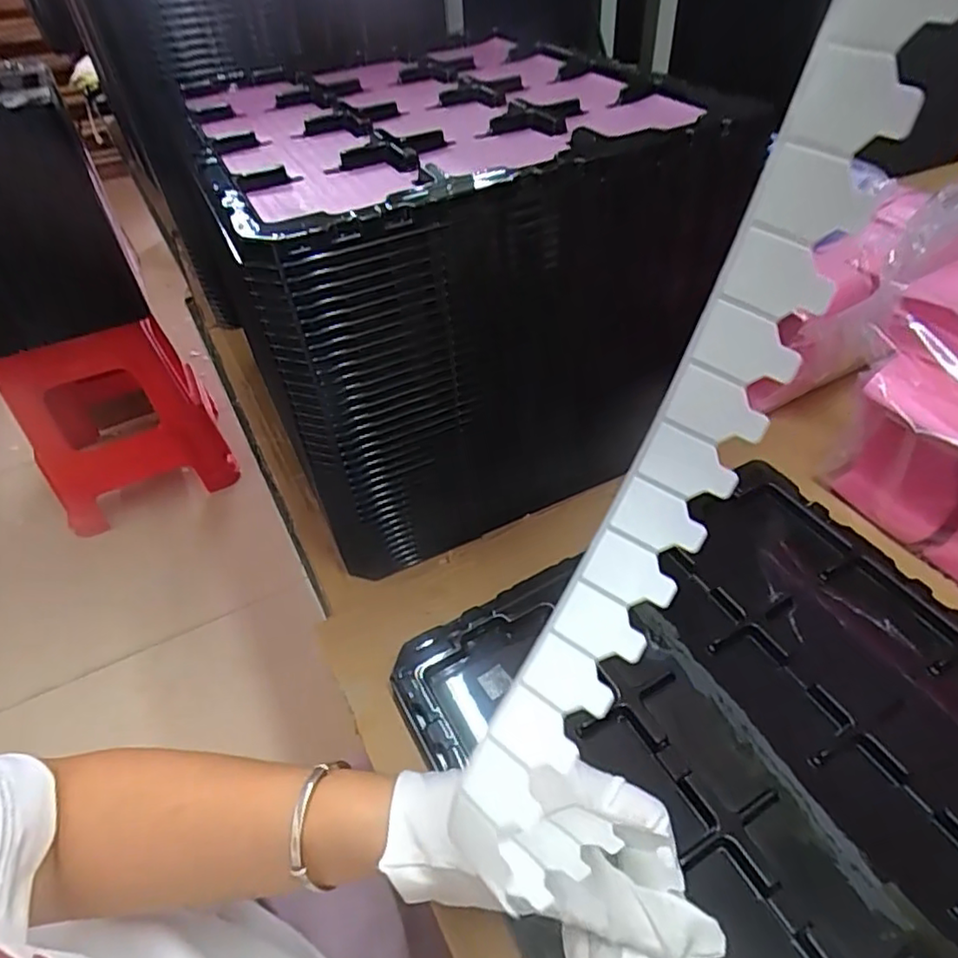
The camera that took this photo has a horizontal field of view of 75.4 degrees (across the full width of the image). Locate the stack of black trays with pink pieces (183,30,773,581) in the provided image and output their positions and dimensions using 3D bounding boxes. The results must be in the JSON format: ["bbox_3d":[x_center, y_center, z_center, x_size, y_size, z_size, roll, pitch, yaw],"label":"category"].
[{"bbox_3d":[-0.024,-0.157,0.525,0.314,0.287,0.295,-22,48,-15],"label":"stack of black trays with pink pieces"}]

